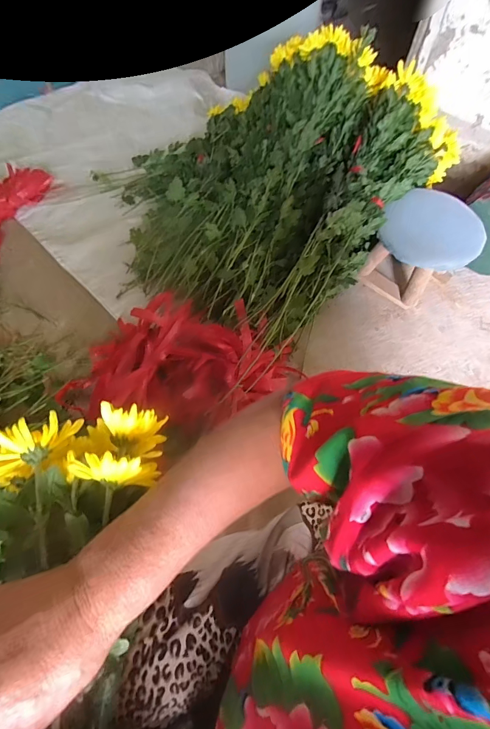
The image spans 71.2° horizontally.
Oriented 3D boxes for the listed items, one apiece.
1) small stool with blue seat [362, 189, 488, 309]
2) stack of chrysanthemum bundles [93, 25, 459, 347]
[{"bbox_3d":[0.482,-0.304,0.951,0.251,0.193,0.227,31,67,14],"label":"small stool with blue seat"},{"bbox_3d":[-0.023,-0.542,0.955,0.842,0.347,0.769,41,70,18],"label":"stack of chrysanthemum bundles"}]

